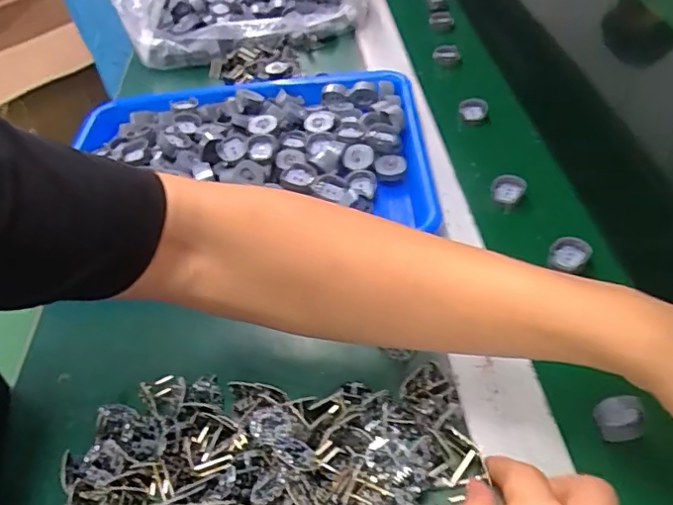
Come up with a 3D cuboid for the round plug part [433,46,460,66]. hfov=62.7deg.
[{"bbox_3d":[0.127,-0.226,0.635,0.027,0.013,0.031,-6,46,1],"label":"round plug part"}]

